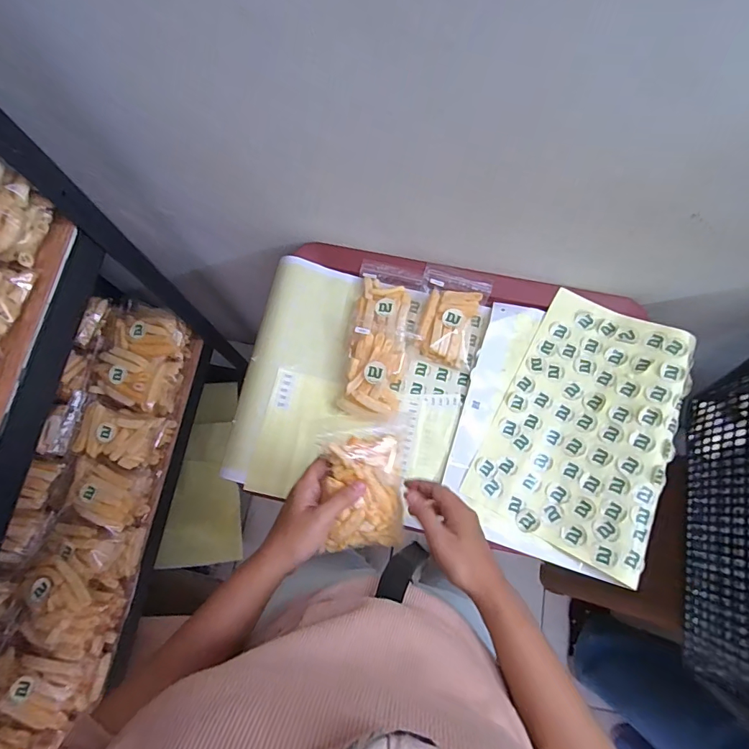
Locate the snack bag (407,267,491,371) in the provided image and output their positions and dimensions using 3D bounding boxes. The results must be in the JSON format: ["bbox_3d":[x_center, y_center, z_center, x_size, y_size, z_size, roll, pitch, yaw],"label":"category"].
[{"bbox_3d":[0.105,-0.082,0.622,0.093,0.018,0.133,16,76,5],"label":"snack bag"}]

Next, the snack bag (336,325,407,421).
[{"bbox_3d":[0.001,-0.003,0.589,0.078,0.032,0.119,13,76,4],"label":"snack bag"}]

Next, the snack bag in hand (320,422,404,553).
[{"bbox_3d":[-0.012,0.111,0.439,0.077,0.038,0.116,-1,94,-9],"label":"snack bag in hand"}]

